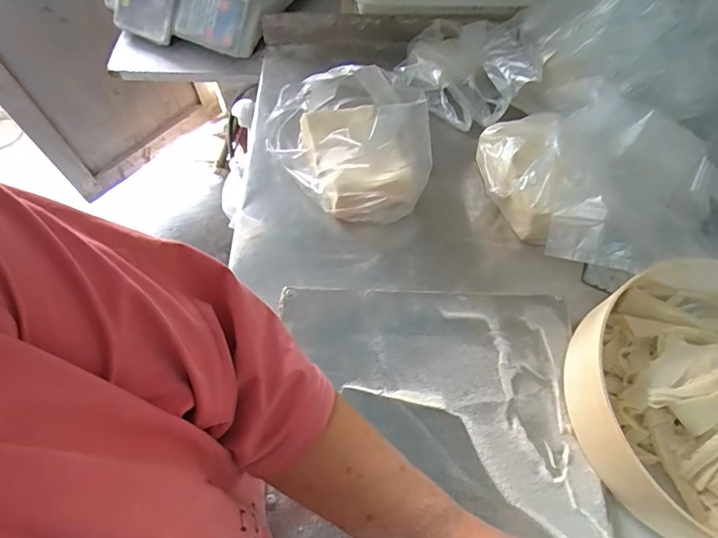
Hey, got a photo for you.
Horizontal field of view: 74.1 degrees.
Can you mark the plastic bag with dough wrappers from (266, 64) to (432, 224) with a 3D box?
[{"bbox_3d":[-0.017,-0.175,0.635,0.173,0.147,0.216,-20,64,-9],"label":"plastic bag with dough wrappers"}]

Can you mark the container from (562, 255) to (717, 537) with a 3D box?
[{"bbox_3d":[0.376,0.144,0.499,0.278,0.084,0.287,0,62,1],"label":"container"}]

